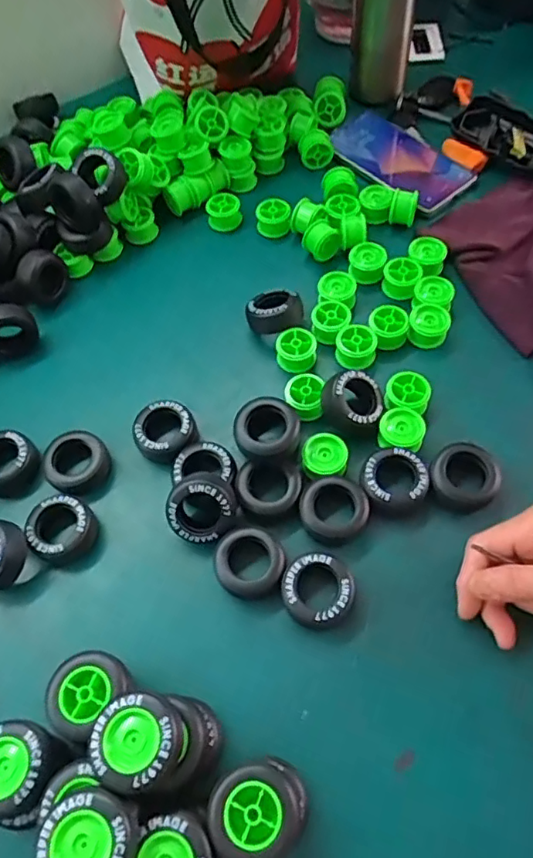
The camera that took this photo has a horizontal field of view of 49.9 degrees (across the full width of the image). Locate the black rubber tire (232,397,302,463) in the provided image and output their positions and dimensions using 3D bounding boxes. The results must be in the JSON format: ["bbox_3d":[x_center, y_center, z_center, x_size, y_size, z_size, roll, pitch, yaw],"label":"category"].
[{"bbox_3d":[0.000,0.000,0.435,0.051,0.025,0.054,-2,61,4],"label":"black rubber tire"}]

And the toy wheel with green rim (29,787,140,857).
[{"bbox_3d":[-0.091,0.209,0.291,0.048,0.017,0.045,-2,61,4],"label":"toy wheel with green rim"}]

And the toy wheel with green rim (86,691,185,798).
[{"bbox_3d":[-0.071,0.171,0.316,0.046,0.024,0.047,-2,61,4],"label":"toy wheel with green rim"}]

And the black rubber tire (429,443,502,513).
[{"bbox_3d":[0.144,0.037,0.423,0.055,0.019,0.047,-39,65,-15],"label":"black rubber tire"}]

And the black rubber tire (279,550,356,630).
[{"bbox_3d":[0.035,0.109,0.391,0.050,0.017,0.048,-2,61,4],"label":"black rubber tire"}]

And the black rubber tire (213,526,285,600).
[{"bbox_3d":[-0.012,0.093,0.402,0.048,0.016,0.047,-2,61,4],"label":"black rubber tire"}]

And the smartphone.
[{"bbox_3d":[0.132,-0.277,0.587,0.069,0.012,0.153,-42,66,-8],"label":"smartphone"}]

